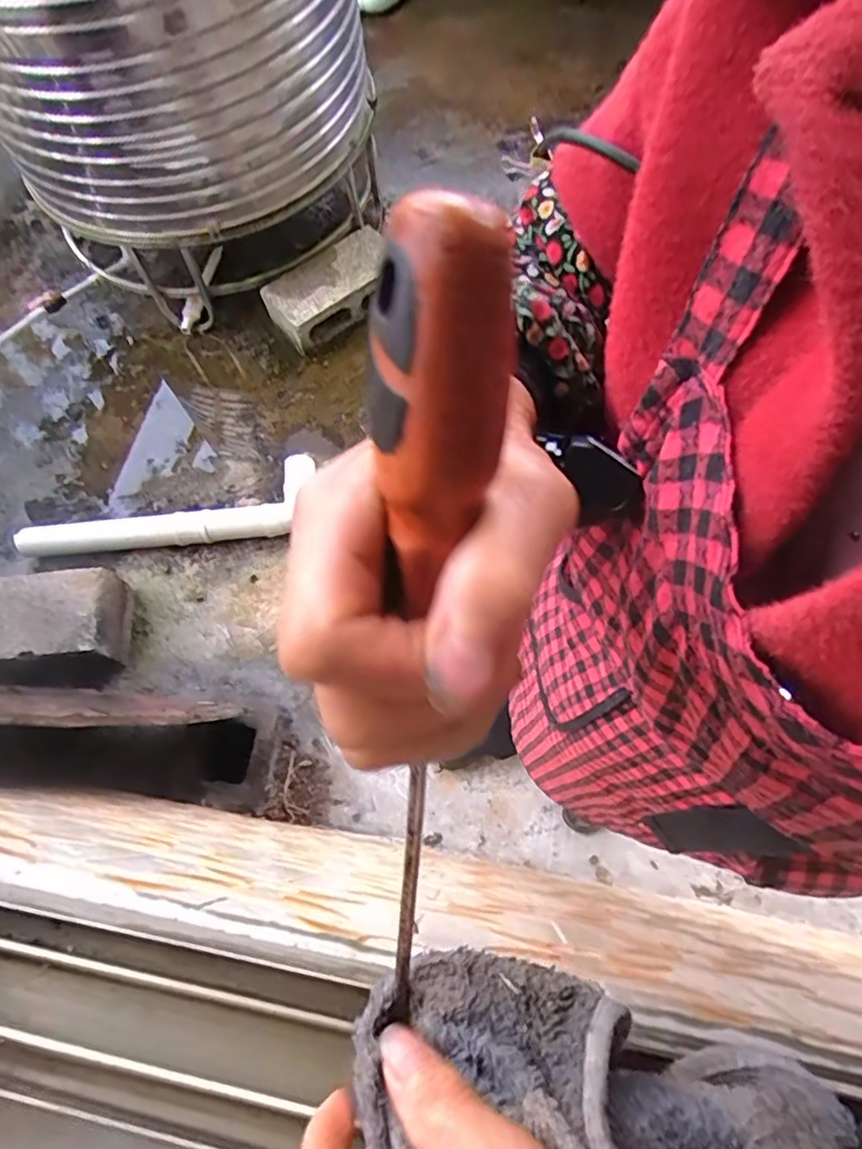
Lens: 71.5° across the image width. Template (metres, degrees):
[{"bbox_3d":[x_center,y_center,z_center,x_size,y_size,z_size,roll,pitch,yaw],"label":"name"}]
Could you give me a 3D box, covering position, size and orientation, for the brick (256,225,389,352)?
[{"bbox_3d":[-0.269,-0.796,1.668,0.364,0.129,0.182,-38,70,-13],"label":"brick"}]

